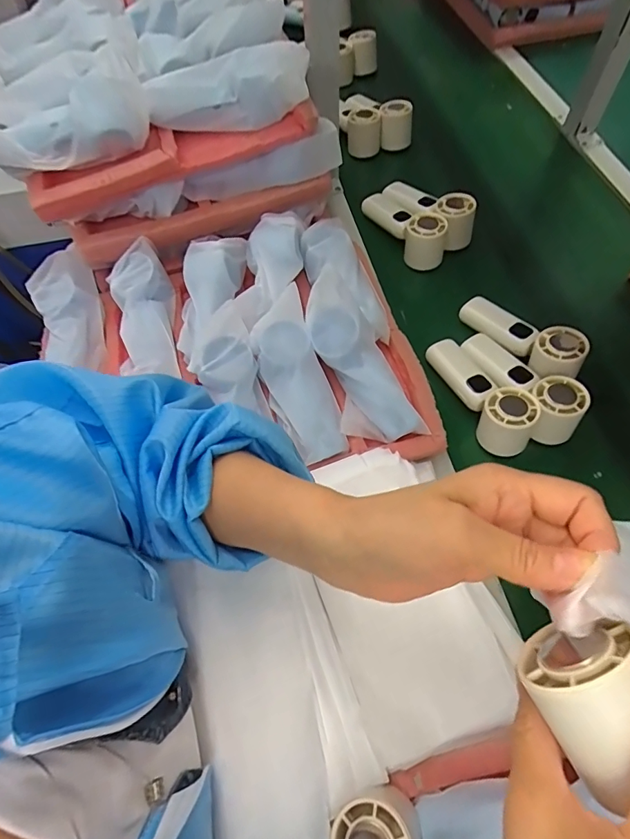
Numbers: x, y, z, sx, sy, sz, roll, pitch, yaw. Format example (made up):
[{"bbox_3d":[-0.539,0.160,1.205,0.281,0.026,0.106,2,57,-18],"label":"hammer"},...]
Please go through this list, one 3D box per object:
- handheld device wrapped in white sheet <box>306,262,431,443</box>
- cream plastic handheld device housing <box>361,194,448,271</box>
[{"bbox_3d":[0.037,-0.061,0.467,0.071,0.042,0.196,-26,91,-13],"label":"handheld device wrapped in white sheet"},{"bbox_3d":[0.128,-0.278,0.627,0.051,0.059,0.142,-27,64,-13],"label":"cream plastic handheld device housing"}]

